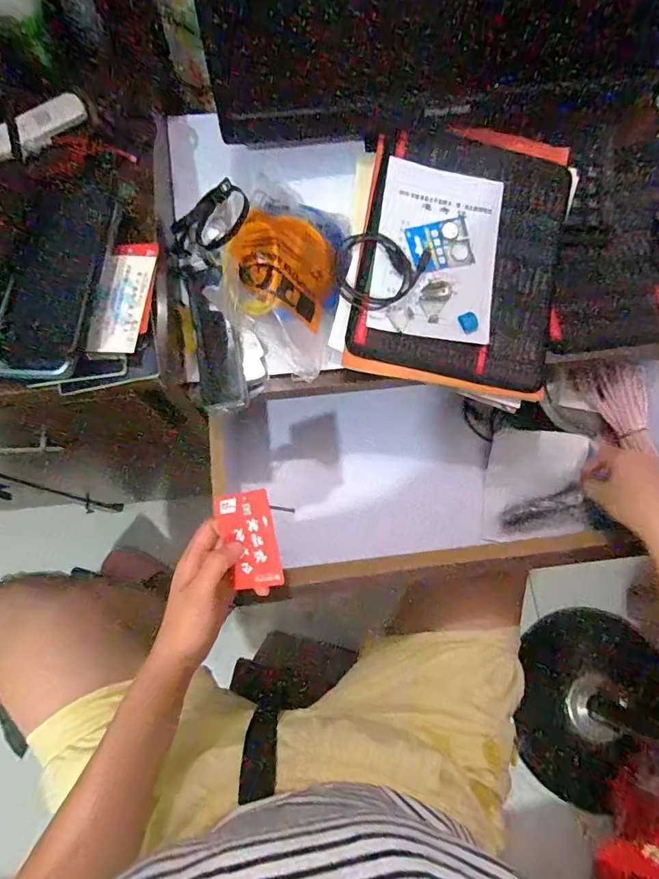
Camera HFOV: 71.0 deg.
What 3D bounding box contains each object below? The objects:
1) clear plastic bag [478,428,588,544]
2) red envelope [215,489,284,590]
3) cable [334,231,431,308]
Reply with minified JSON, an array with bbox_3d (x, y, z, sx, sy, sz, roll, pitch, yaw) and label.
[{"bbox_3d":[0.250,0.058,0.563,0.109,0.015,0.135,5,84,22],"label":"clear plastic bag"},{"bbox_3d":[-0.072,0.090,0.415,0.050,0.005,0.086,-12,86,10],"label":"red envelope"},{"bbox_3d":[0.051,-0.168,0.460,0.089,0.013,0.075,13,74,2],"label":"cable"}]

